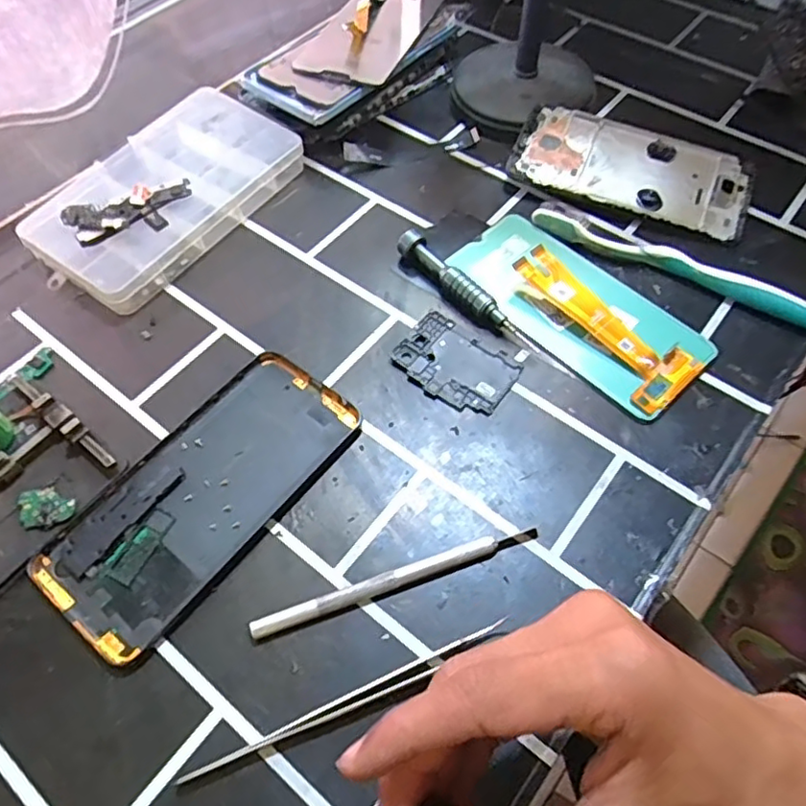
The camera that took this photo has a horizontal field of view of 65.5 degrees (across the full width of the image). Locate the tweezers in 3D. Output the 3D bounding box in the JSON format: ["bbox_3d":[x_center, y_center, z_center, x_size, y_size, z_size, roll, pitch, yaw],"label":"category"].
[{"bbox_3d":[-0.021,0.127,0.265,0.146,0.005,0.007,-22,59,-12],"label":"tweezers"}]

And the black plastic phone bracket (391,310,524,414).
[{"bbox_3d":[0.030,-0.022,0.353,0.066,0.005,0.044,32,65,19],"label":"black plastic phone bracket"}]

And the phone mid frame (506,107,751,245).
[{"bbox_3d":[0.152,-0.158,0.419,0.153,0.005,0.071,22,72,12],"label":"phone mid frame"}]

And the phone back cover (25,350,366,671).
[{"bbox_3d":[-0.100,0.043,0.315,0.075,0.005,0.161,34,65,20],"label":"phone back cover"}]

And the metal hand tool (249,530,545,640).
[{"bbox_3d":[-0.001,0.081,0.289,0.137,0.008,0.008,-18,60,-9],"label":"metal hand tool"}]

